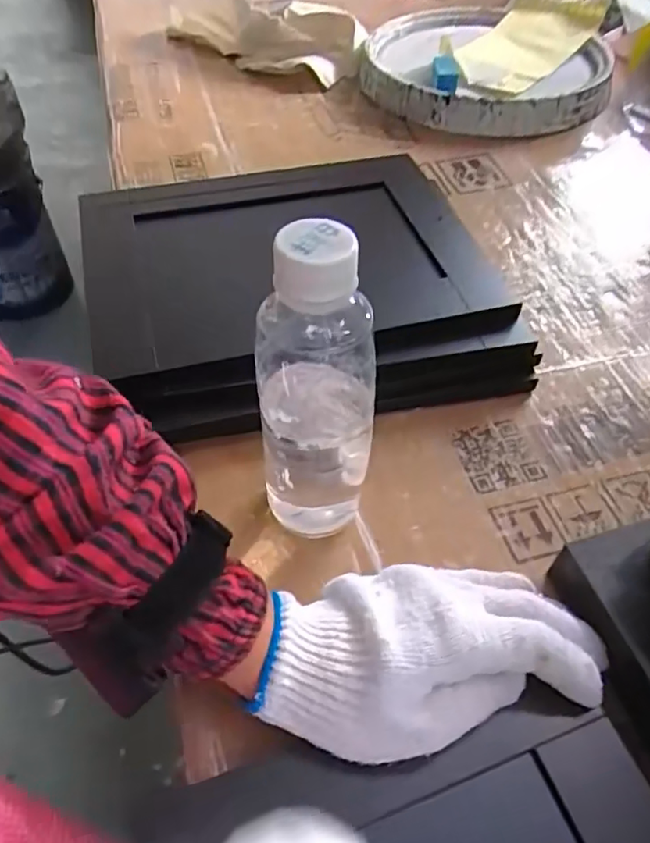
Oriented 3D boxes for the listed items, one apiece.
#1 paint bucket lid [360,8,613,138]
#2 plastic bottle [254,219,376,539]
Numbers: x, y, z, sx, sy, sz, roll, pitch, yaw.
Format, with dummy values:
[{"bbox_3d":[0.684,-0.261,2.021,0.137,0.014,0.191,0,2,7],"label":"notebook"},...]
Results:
[{"bbox_3d":[0.178,-0.400,0.691,0.279,0.040,0.240,33,60,25],"label":"paint bucket lid"},{"bbox_3d":[-0.007,-0.007,0.295,0.057,0.186,0.047,10,52,6],"label":"plastic bottle"}]

